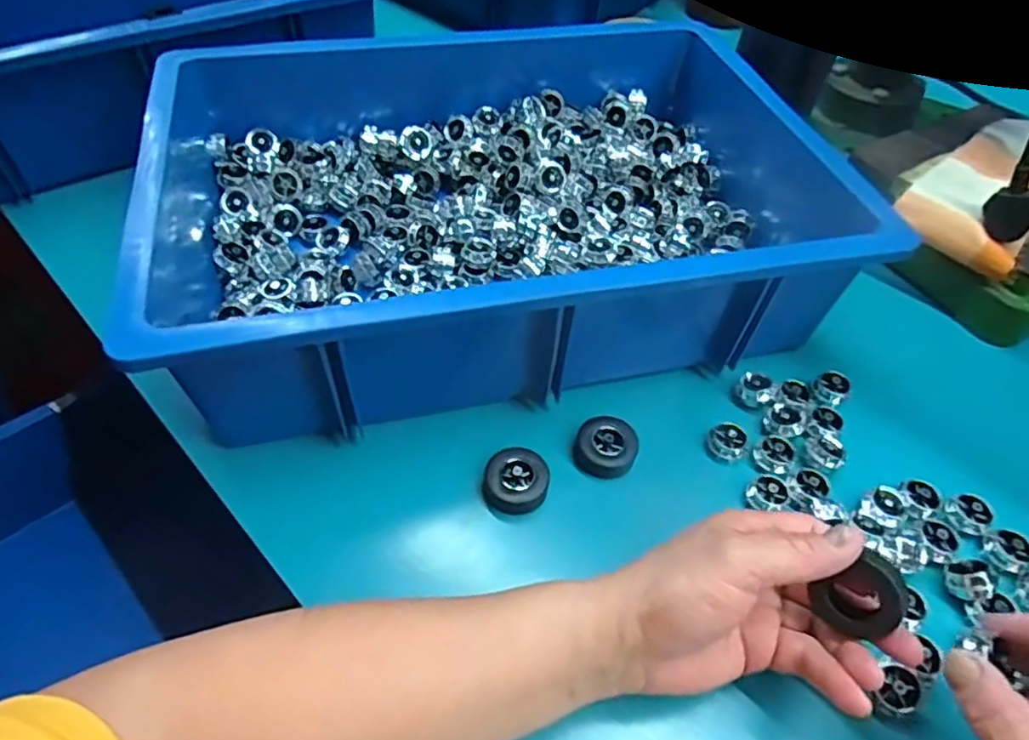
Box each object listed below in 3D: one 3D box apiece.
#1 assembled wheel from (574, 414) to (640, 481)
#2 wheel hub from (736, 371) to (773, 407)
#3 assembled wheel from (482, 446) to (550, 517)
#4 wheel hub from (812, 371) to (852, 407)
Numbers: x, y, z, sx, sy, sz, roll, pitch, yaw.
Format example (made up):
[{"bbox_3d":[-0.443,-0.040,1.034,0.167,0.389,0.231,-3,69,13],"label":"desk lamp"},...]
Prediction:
[{"bbox_3d":[0.056,0.047,0.387,0.036,0.014,0.036,1,52,-1],"label":"assembled wheel"},{"bbox_3d":[0.161,0.013,0.425,0.021,0.015,0.018,26,56,17],"label":"wheel hub"},{"bbox_3d":[0.001,0.064,0.368,0.037,0.017,0.035,1,52,-1],"label":"assembled wheel"},{"bbox_3d":[0.214,0.013,0.426,0.023,0.011,0.022,1,52,-1],"label":"wheel hub"}]

